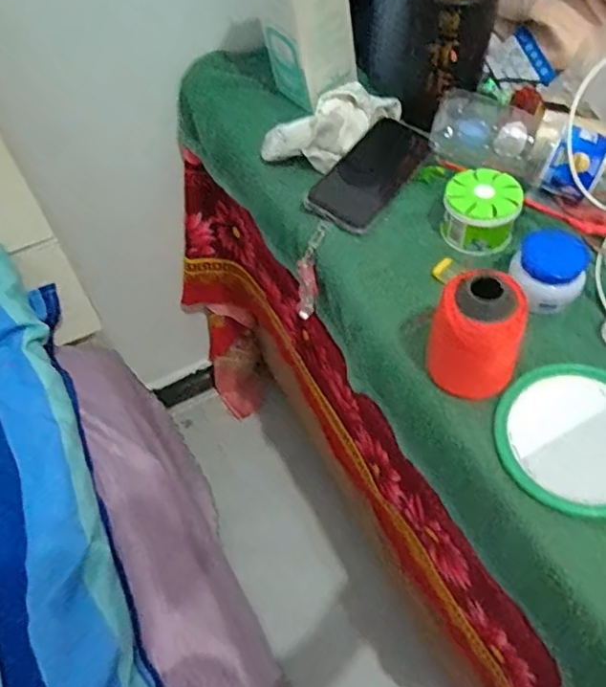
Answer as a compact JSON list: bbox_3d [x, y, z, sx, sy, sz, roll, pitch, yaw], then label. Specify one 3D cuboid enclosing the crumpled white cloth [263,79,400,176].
[{"bbox_3d":[0.029,-0.242,0.625,0.080,0.046,0.143,37,65,25],"label":"crumpled white cloth"}]

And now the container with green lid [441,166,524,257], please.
[{"bbox_3d":[0.164,-0.123,0.540,0.064,0.047,0.069,14,58,13],"label":"container with green lid"}]

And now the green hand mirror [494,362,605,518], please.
[{"bbox_3d":[0.217,0.091,0.407,0.107,0.018,0.175,-26,58,-14],"label":"green hand mirror"}]

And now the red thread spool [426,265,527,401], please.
[{"bbox_3d":[0.128,-0.003,0.427,0.064,0.087,0.051,18,59,15],"label":"red thread spool"}]

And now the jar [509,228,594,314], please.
[{"bbox_3d":[0.205,-0.059,0.487,0.058,0.049,0.052,35,64,24],"label":"jar"}]

